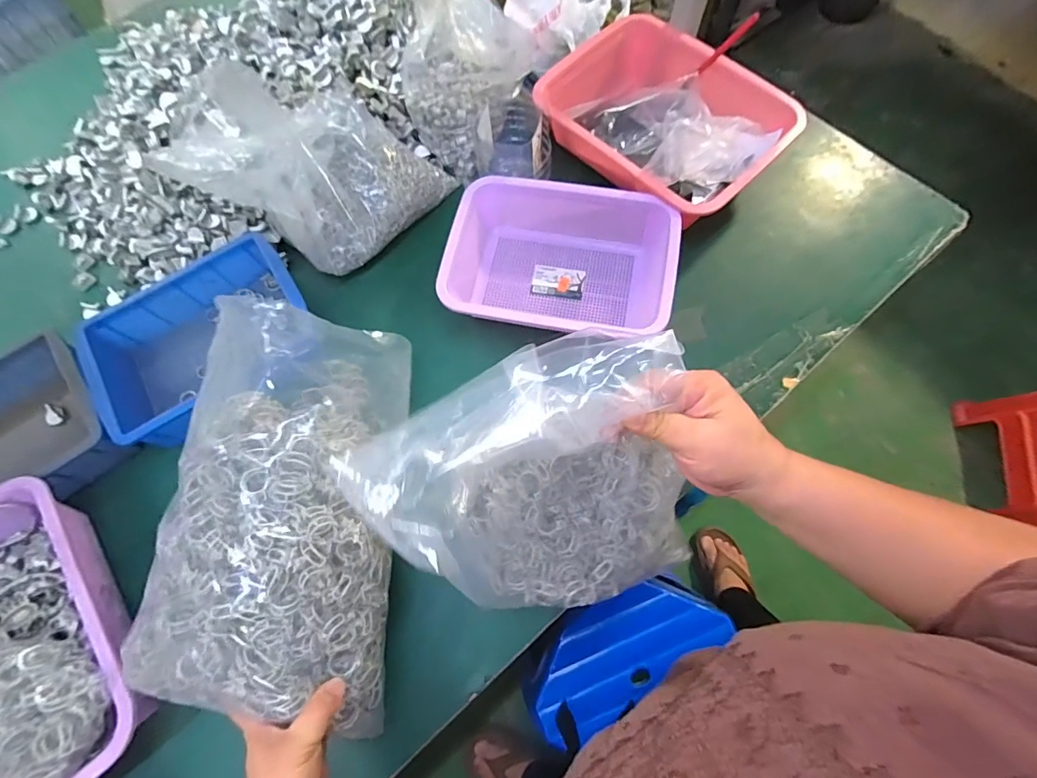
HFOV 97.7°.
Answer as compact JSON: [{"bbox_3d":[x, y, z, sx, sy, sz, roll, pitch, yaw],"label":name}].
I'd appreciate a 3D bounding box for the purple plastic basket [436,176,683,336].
[{"bbox_3d":[0.050,-0.154,0.566,0.272,0.069,0.186,9,71,6],"label":"purple plastic basket"}]

